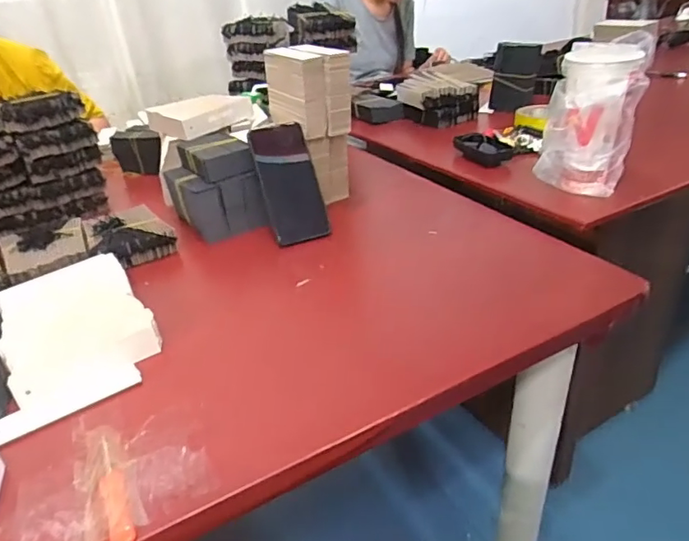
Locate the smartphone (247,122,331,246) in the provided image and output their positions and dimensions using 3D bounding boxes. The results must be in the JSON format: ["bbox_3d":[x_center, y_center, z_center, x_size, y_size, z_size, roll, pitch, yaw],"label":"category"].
[{"bbox_3d":[-0.073,-0.118,0.716,0.074,0.159,0.016,-16,0,-18],"label":"smartphone"}]

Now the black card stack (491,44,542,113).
[{"bbox_3d":[0.330,-0.376,1.039,0.087,0.127,0.024,14,21,27],"label":"black card stack"}]

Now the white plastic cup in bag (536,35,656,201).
[{"bbox_3d":[0.309,-0.188,0.673,0.110,0.181,0.085,6,32,20],"label":"white plastic cup in bag"}]

